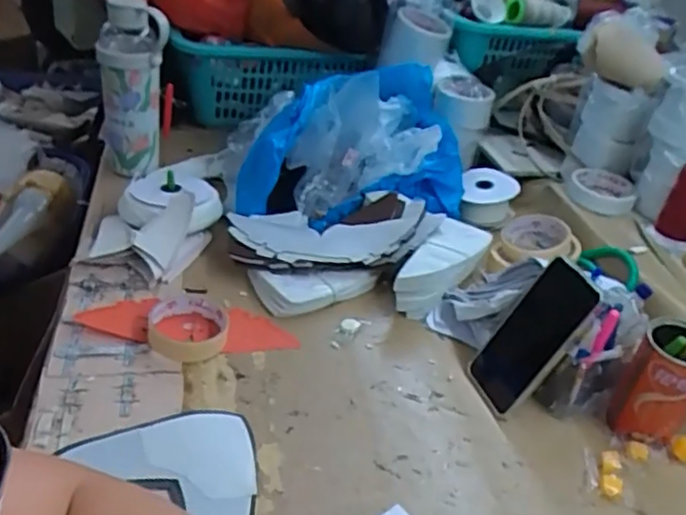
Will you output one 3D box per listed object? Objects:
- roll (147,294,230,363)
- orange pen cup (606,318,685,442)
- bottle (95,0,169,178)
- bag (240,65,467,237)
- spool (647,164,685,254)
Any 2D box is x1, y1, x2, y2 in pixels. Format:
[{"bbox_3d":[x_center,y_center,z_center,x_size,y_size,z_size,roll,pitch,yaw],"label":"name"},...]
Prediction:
[{"bbox_3d":[-0.165,0.073,0.712,0.083,0.022,0.098,1,35,-9],"label":"roll"},{"bbox_3d":[0.304,0.116,0.639,0.062,0.120,0.058,5,34,-4],"label":"orange pen cup"},{"bbox_3d":[-0.298,-0.241,0.955,0.096,0.248,0.108,-3,36,-16],"label":"bottle"},{"bbox_3d":[0.012,-0.159,0.937,0.311,0.180,0.170,1,35,-10],"label":"bag"},{"bbox_3d":[0.430,-0.069,0.835,0.048,0.115,0.044,27,37,25],"label":"spool"}]

